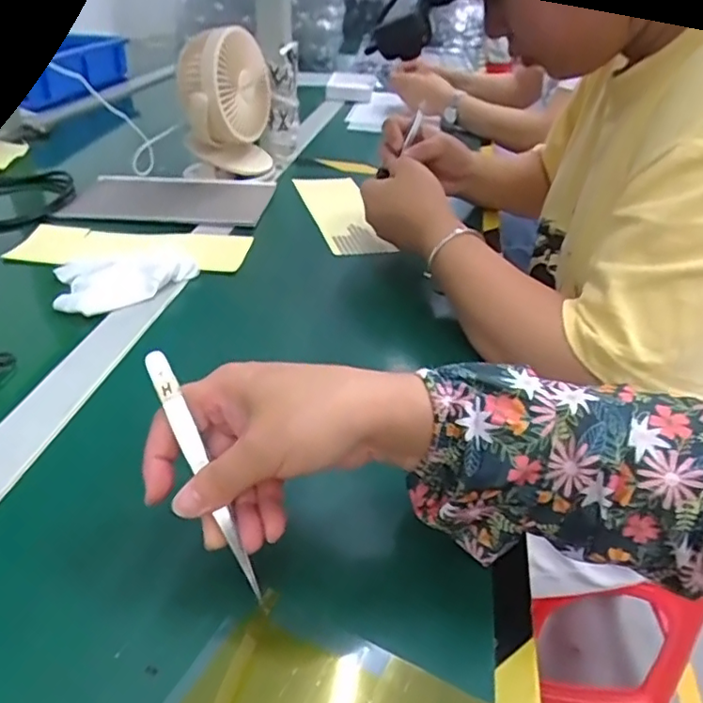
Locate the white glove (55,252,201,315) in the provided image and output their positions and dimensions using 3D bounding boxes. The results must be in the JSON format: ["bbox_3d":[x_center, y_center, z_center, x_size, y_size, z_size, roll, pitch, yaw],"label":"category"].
[{"bbox_3d":[-0.209,-0.063,0.544,0.123,0.024,0.078,-2,36,-7],"label":"white glove"}]

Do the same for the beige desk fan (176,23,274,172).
[{"bbox_3d":[-0.161,-0.312,0.769,0.110,0.187,0.119,0,36,-9],"label":"beige desk fan"}]

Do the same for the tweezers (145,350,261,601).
[{"bbox_3d":[-0.072,0.060,0.296,0.009,0.009,0.130,-24,90,-36],"label":"tweezers"}]

